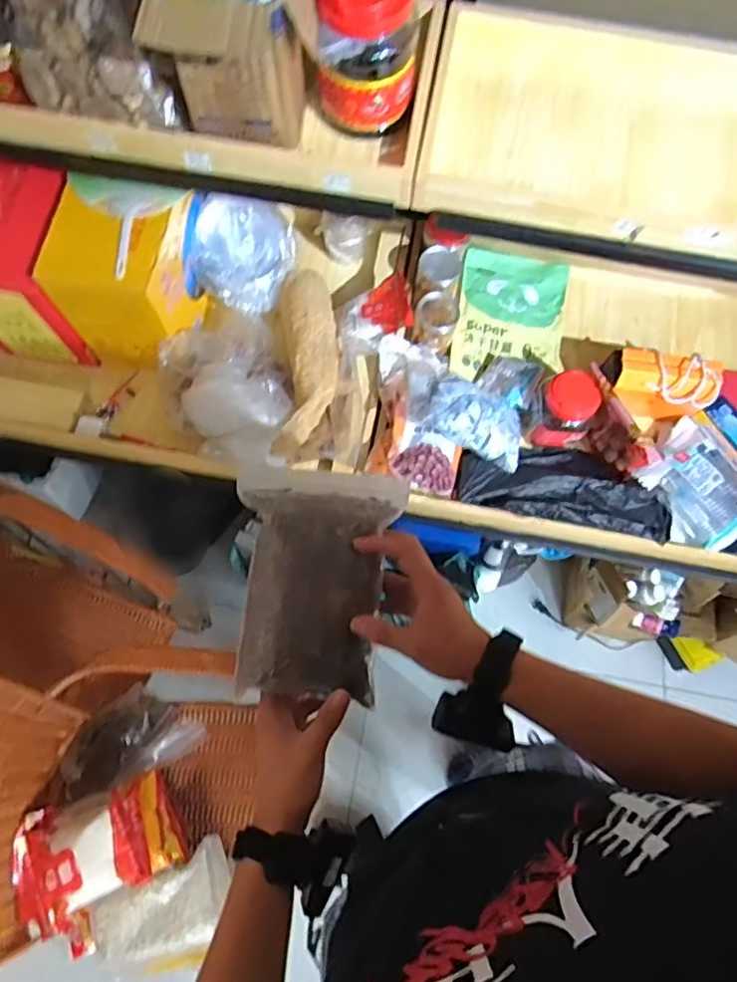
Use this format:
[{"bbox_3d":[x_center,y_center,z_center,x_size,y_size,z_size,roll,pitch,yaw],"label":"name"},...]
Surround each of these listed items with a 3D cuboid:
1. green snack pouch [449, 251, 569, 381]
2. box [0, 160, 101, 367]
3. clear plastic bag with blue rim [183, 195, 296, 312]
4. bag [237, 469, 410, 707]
[{"bbox_3d":[0.311,-0.383,1.276,0.241,0.044,0.347,9,64,1],"label":"green snack pouch"},{"bbox_3d":[-0.637,-0.406,1.083,0.216,0.291,0.204,6,64,-1],"label":"box"},{"bbox_3d":[-0.244,-0.463,1.131,0.193,0.163,0.152,0,64,-4],"label":"clear plastic bag with blue rim"},{"bbox_3d":[-0.043,0.084,0.530,0.142,0.041,0.203,2,91,-4],"label":"bag"}]

